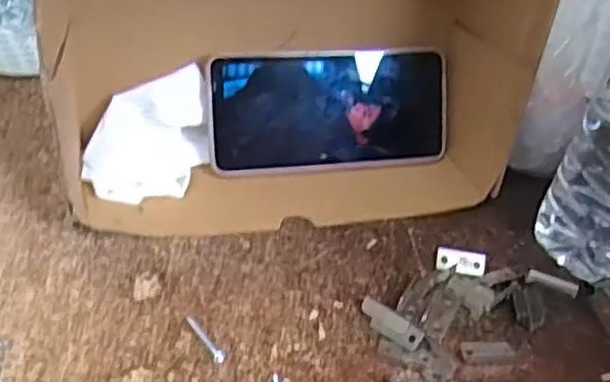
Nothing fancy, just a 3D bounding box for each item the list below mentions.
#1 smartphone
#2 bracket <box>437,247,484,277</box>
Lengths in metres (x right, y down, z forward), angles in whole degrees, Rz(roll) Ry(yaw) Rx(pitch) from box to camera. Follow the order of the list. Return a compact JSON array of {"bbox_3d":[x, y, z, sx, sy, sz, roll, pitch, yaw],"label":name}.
[{"bbox_3d":[0.020,-0.053,0.476,0.165,0.078,0.007,-5,12,-16],"label":"smartphone"},{"bbox_3d":[0.095,0.042,0.432,0.029,0.004,0.017,12,40,3],"label":"bracket"}]

